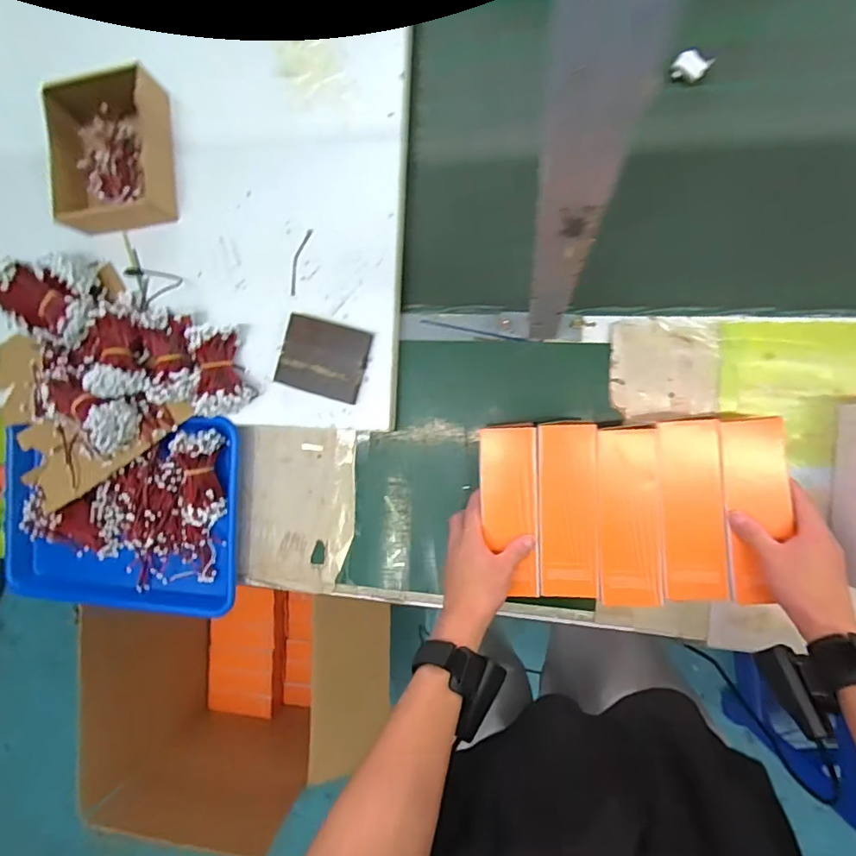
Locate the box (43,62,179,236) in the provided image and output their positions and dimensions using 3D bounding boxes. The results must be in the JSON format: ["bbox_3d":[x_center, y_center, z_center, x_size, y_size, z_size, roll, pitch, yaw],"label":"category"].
[{"bbox_3d":[-0.376,-0.328,0.604,0.135,0.051,0.175,-3,90,8],"label":"box"}]

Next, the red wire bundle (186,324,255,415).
[{"bbox_3d":[-0.243,-0.066,0.581,0.065,0.052,0.100,-13,88,8],"label":"red wire bundle"}]

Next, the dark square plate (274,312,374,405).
[{"bbox_3d":[-0.119,-0.079,0.576,0.096,0.022,0.083,16,94,13],"label":"dark square plate"}]

